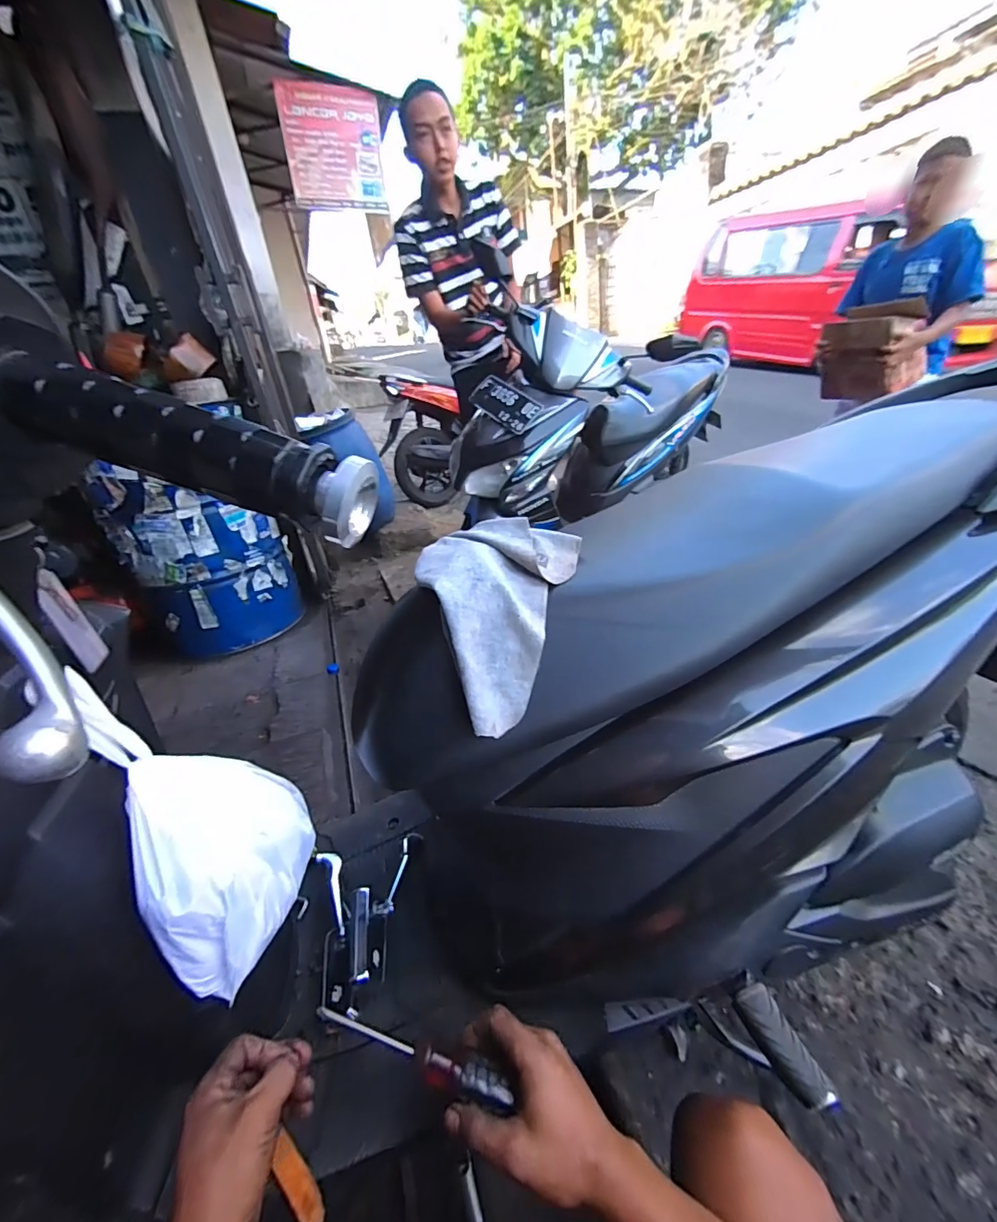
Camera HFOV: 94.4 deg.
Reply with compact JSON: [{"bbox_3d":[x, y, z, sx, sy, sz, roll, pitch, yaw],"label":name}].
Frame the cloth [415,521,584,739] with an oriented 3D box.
[{"bbox_3d":[0.013,-0.003,0.419,0.150,0.105,0.193,-16,29,-15],"label":"cloth"}]

